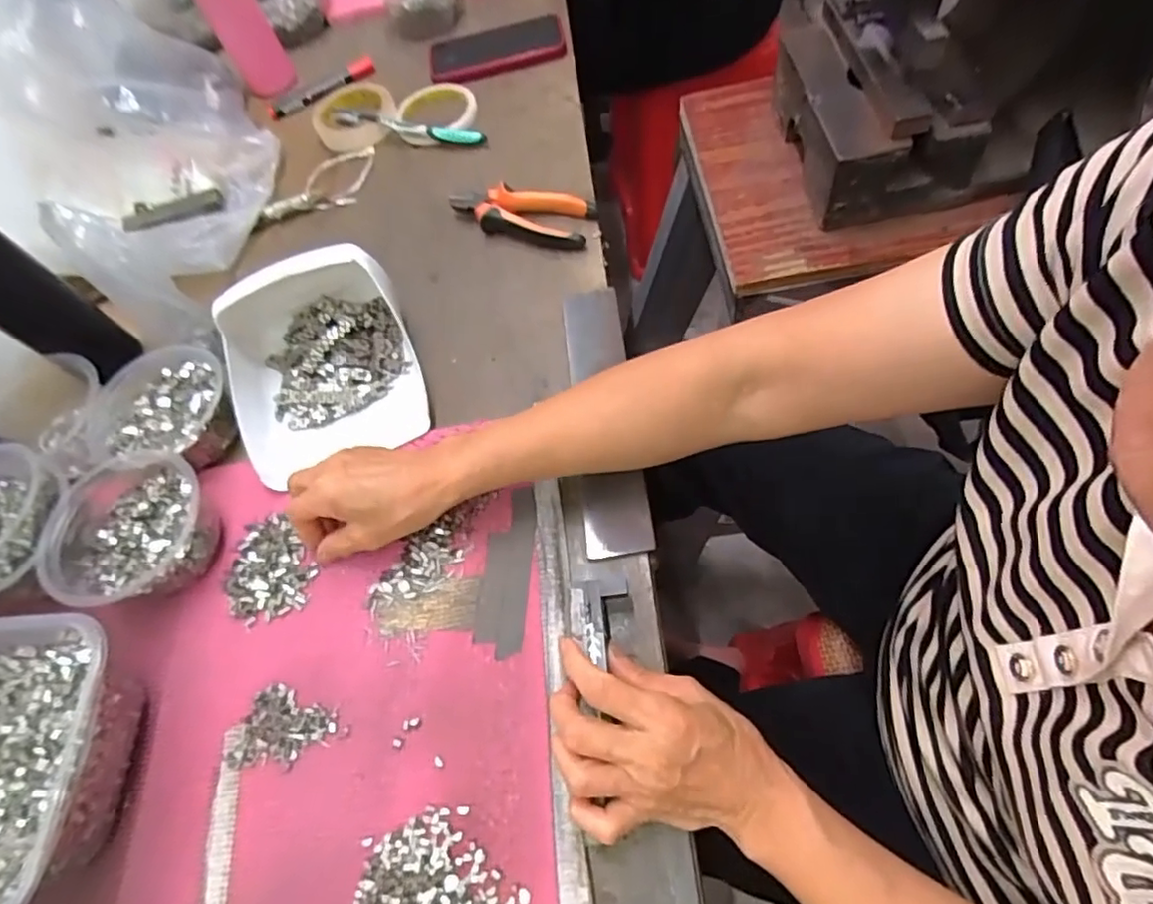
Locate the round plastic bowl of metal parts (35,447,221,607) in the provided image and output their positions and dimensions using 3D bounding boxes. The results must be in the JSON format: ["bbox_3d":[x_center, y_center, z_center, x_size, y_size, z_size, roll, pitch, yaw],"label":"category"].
[{"bbox_3d":[-0.335,0.063,0.465,0.115,0.056,0.114,-5,62,9],"label":"round plastic bowl of metal parts"}]

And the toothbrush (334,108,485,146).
[{"bbox_3d":[-0.192,-0.366,0.695,0.184,0.024,0.015,12,63,9],"label":"toothbrush"}]

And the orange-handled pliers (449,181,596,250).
[{"bbox_3d":[-0.058,-0.231,0.606,0.149,0.035,0.053,10,65,16],"label":"orange-handled pliers"}]

